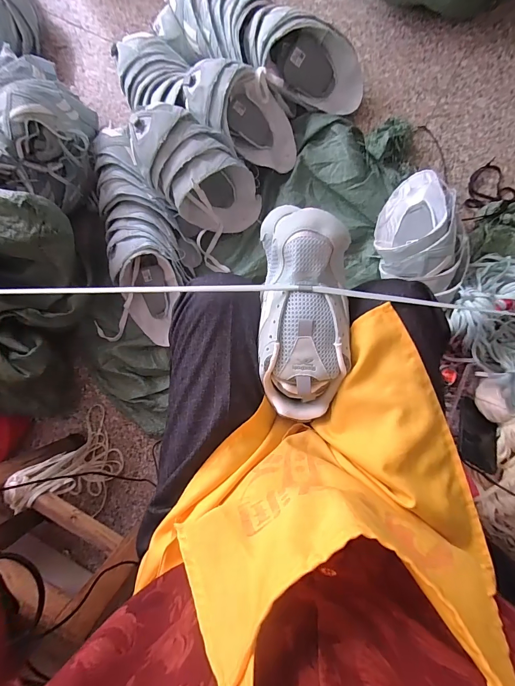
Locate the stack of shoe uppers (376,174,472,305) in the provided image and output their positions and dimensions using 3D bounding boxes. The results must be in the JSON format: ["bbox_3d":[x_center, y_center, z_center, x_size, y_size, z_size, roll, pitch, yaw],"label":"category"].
[{"bbox_3d":[0.338,-0.238,0.689,0.154,0.114,0.296,-4,60,5],"label":"stack of shoe uppers"}]

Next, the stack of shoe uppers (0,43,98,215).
[{"bbox_3d":[-0.521,-0.496,0.705,0.326,0.209,0.245,31,91,5],"label":"stack of shoe uppers"}]

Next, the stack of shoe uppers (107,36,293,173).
[{"bbox_3d":[-0.113,-0.538,0.722,0.453,0.147,0.172,22,90,-8],"label":"stack of shoe uppers"}]

